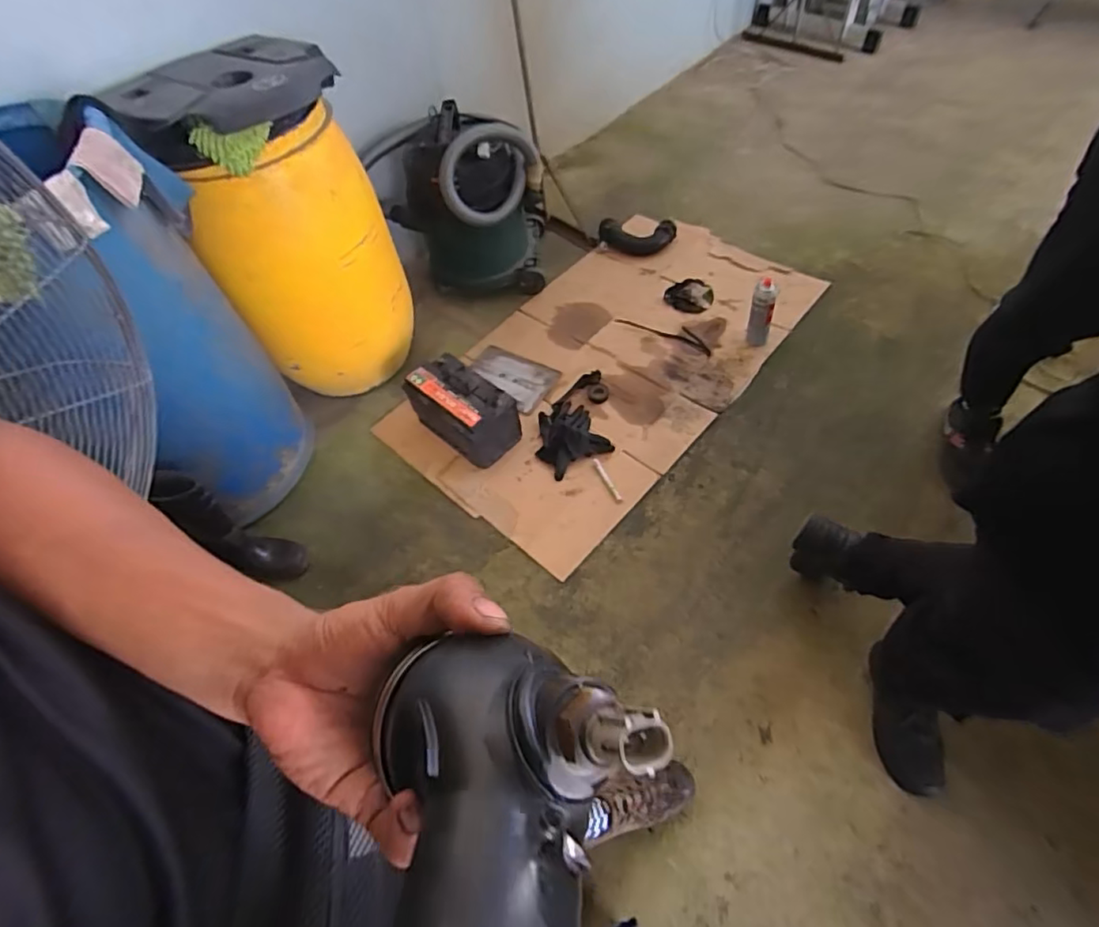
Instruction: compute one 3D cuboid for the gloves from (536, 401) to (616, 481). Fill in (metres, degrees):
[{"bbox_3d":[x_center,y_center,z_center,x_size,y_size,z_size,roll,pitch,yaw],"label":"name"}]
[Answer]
[{"bbox_3d":[0.045,-0.078,1.684,0.192,0.043,0.211,-30,57,-12],"label":"gloves"}]

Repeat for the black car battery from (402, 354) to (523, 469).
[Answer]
[{"bbox_3d":[-0.230,-0.141,1.664,0.342,0.188,0.171,34,67,27],"label":"black car battery"}]

